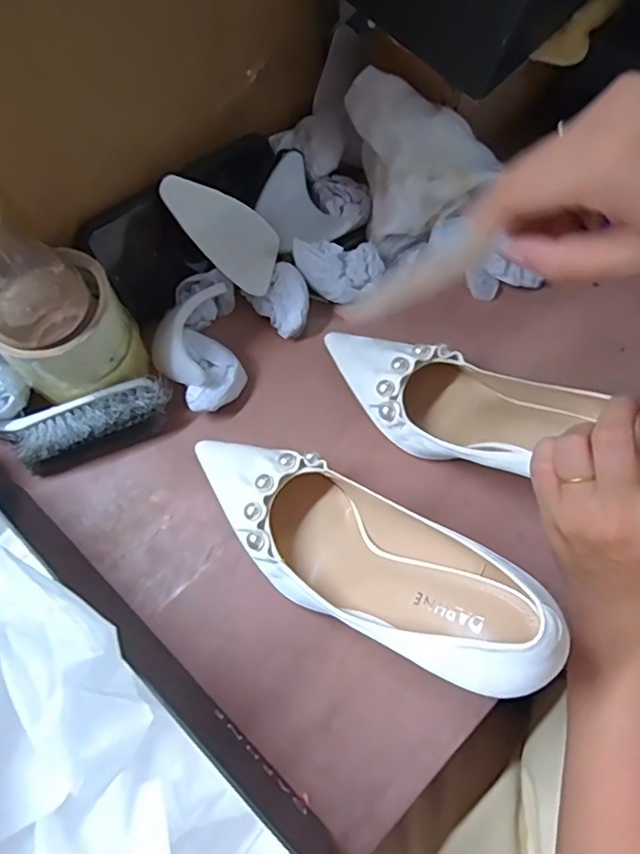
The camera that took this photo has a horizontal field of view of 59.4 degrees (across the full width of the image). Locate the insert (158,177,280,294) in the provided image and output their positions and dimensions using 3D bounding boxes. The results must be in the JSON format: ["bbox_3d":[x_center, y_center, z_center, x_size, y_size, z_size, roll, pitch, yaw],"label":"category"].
[{"bbox_3d":[-0.074,-0.148,0.420,0.095,0.005,0.068,27,61,-28],"label":"insert"}]

